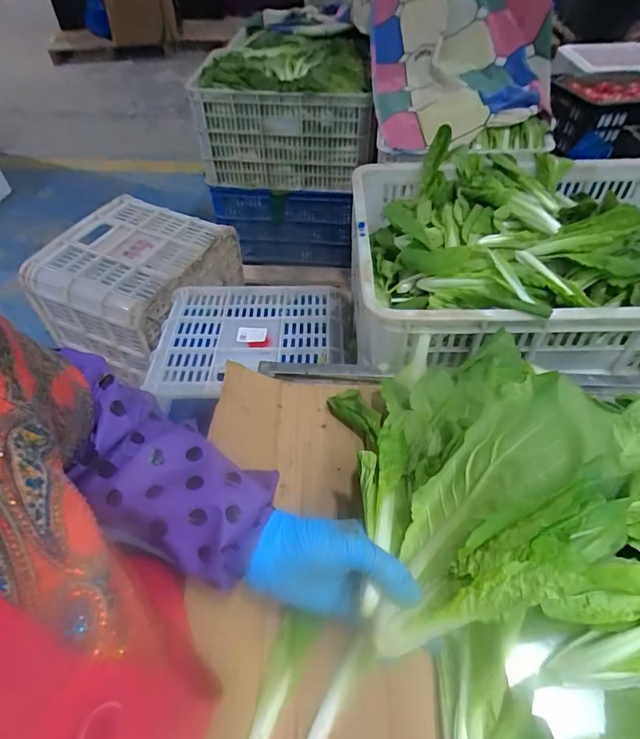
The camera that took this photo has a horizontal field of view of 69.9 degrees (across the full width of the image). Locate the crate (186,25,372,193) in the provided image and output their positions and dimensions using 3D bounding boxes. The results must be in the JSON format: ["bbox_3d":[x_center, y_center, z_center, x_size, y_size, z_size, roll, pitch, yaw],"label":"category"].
[{"bbox_3d":[-0.118,-0.887,1.568,0.529,0.399,0.541,-2,49,0],"label":"crate"}]

